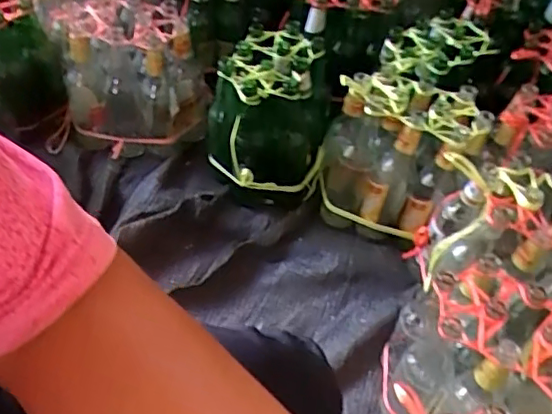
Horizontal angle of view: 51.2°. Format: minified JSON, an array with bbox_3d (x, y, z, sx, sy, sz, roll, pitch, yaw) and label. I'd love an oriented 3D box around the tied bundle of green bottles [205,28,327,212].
[{"bbox_3d":[-0.017,-0.166,1.080,0.205,0.273,0.260,1,49,-5],"label":"tied bundle of green bottles"}]

